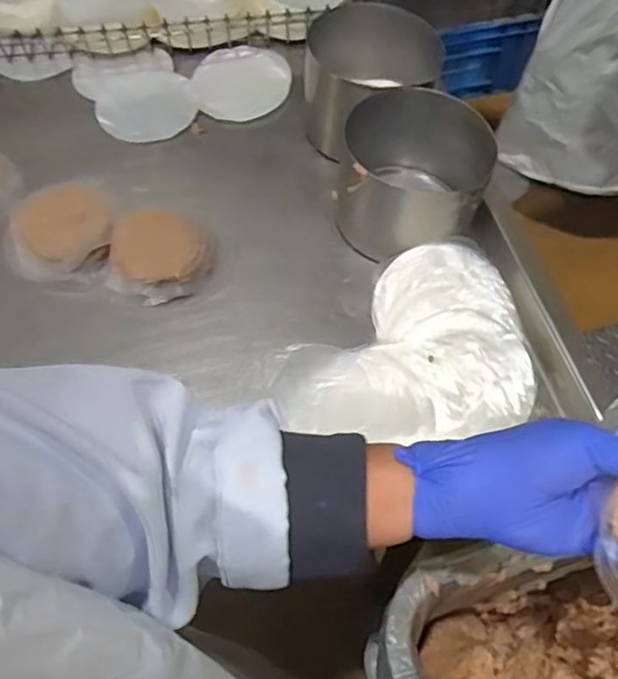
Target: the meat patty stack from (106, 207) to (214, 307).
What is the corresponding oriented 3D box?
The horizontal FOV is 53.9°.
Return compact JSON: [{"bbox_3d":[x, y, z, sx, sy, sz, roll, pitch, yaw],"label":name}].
[{"bbox_3d":[-0.148,-0.085,0.609,0.093,0.037,0.102,18,62,13],"label":"meat patty stack"}]

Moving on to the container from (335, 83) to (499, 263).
[{"bbox_3d":[0.102,-0.163,0.603,0.138,0.112,0.127,10,61,8],"label":"container"}]

